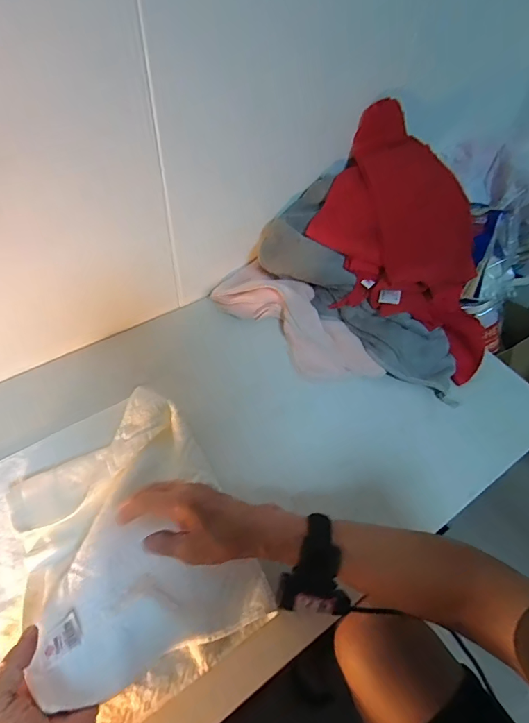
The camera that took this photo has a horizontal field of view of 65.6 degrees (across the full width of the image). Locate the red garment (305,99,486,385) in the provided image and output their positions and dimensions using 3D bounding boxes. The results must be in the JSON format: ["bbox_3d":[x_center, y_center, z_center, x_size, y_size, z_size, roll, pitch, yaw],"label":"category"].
[{"bbox_3d":[0.243,-0.188,0.647,0.314,0.236,0.249,25,56,13],"label":"red garment"}]

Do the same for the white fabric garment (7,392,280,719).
[{"bbox_3d":[-0.156,0.184,0.464,0.218,0.042,0.291,-23,59,-20],"label":"white fabric garment"}]

